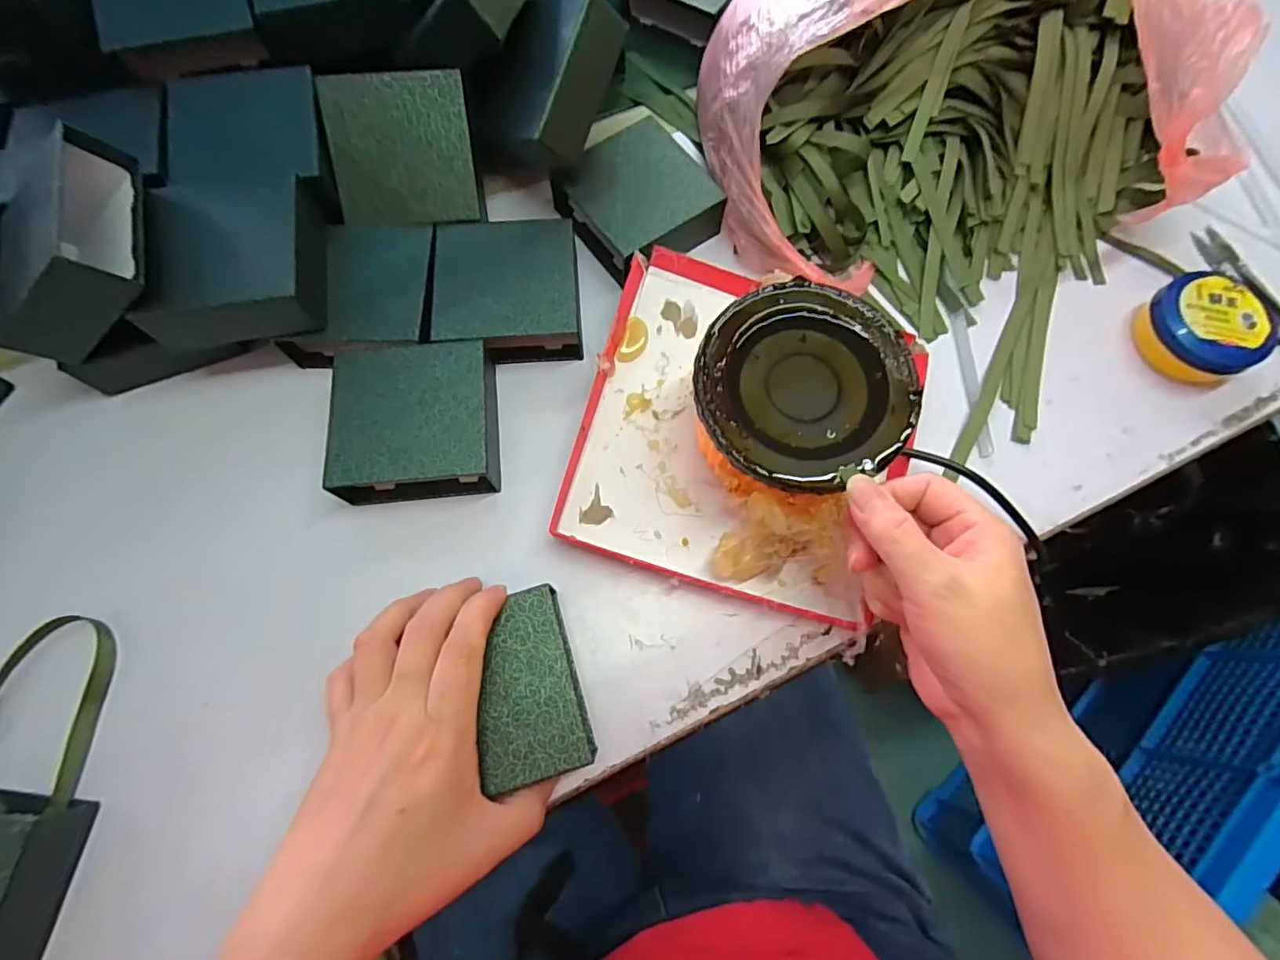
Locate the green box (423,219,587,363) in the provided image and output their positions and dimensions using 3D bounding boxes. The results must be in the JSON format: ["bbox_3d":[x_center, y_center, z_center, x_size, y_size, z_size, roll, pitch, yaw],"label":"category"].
[{"bbox_3d":[-0.089,-0.126,0.384,0.095,0.038,0.091,0,72,-1],"label":"green box"}]

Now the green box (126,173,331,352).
[{"bbox_3d":[-0.243,-0.135,0.339,0.087,0.042,0.097,-8,73,-4],"label":"green box"}]

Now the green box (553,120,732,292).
[{"bbox_3d":[0.000,-0.197,0.406,0.092,0.039,0.098,-33,76,-11],"label":"green box"}]

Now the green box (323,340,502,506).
[{"bbox_3d":[-0.137,-0.035,0.351,0.092,0.036,0.090,-5,73,-3],"label":"green box"}]

